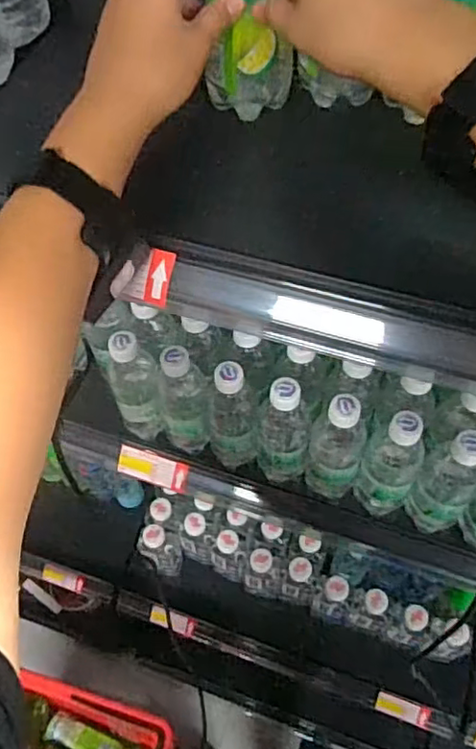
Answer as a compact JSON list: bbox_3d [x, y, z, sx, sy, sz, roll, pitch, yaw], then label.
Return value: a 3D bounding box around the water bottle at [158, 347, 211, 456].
[{"bbox_3d":[-0.061,0.038,0.702,0.059,0.180,0.046,-12,57,-5],"label":"water bottle"}]

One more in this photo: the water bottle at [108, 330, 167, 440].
[{"bbox_3d":[-0.117,0.018,0.713,0.054,0.172,0.060,-16,58,-8],"label":"water bottle"}]

